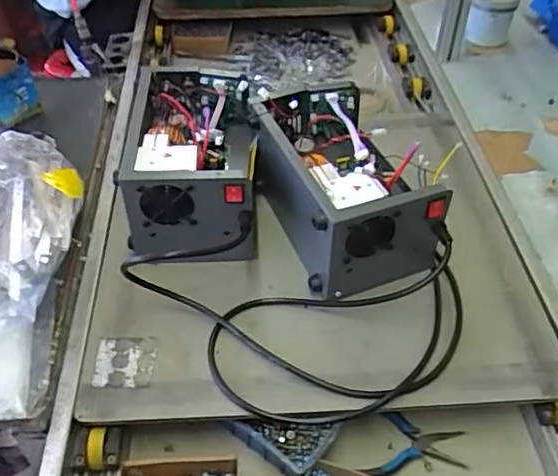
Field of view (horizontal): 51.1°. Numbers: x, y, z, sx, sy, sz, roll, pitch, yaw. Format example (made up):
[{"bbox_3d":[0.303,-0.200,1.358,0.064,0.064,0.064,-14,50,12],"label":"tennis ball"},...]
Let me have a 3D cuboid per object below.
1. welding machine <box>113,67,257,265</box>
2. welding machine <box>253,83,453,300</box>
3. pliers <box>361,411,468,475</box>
[{"bbox_3d":[-0.125,-0.104,0.879,0.179,0.178,0.276,-1,46,-1],"label":"welding machine"},{"bbox_3d":[0.092,-0.065,0.832,0.178,0.170,0.293,-16,48,-15],"label":"welding machine"},{"bbox_3d":[0.170,0.261,0.714,0.116,0.030,0.076,8,46,9],"label":"pliers"}]

